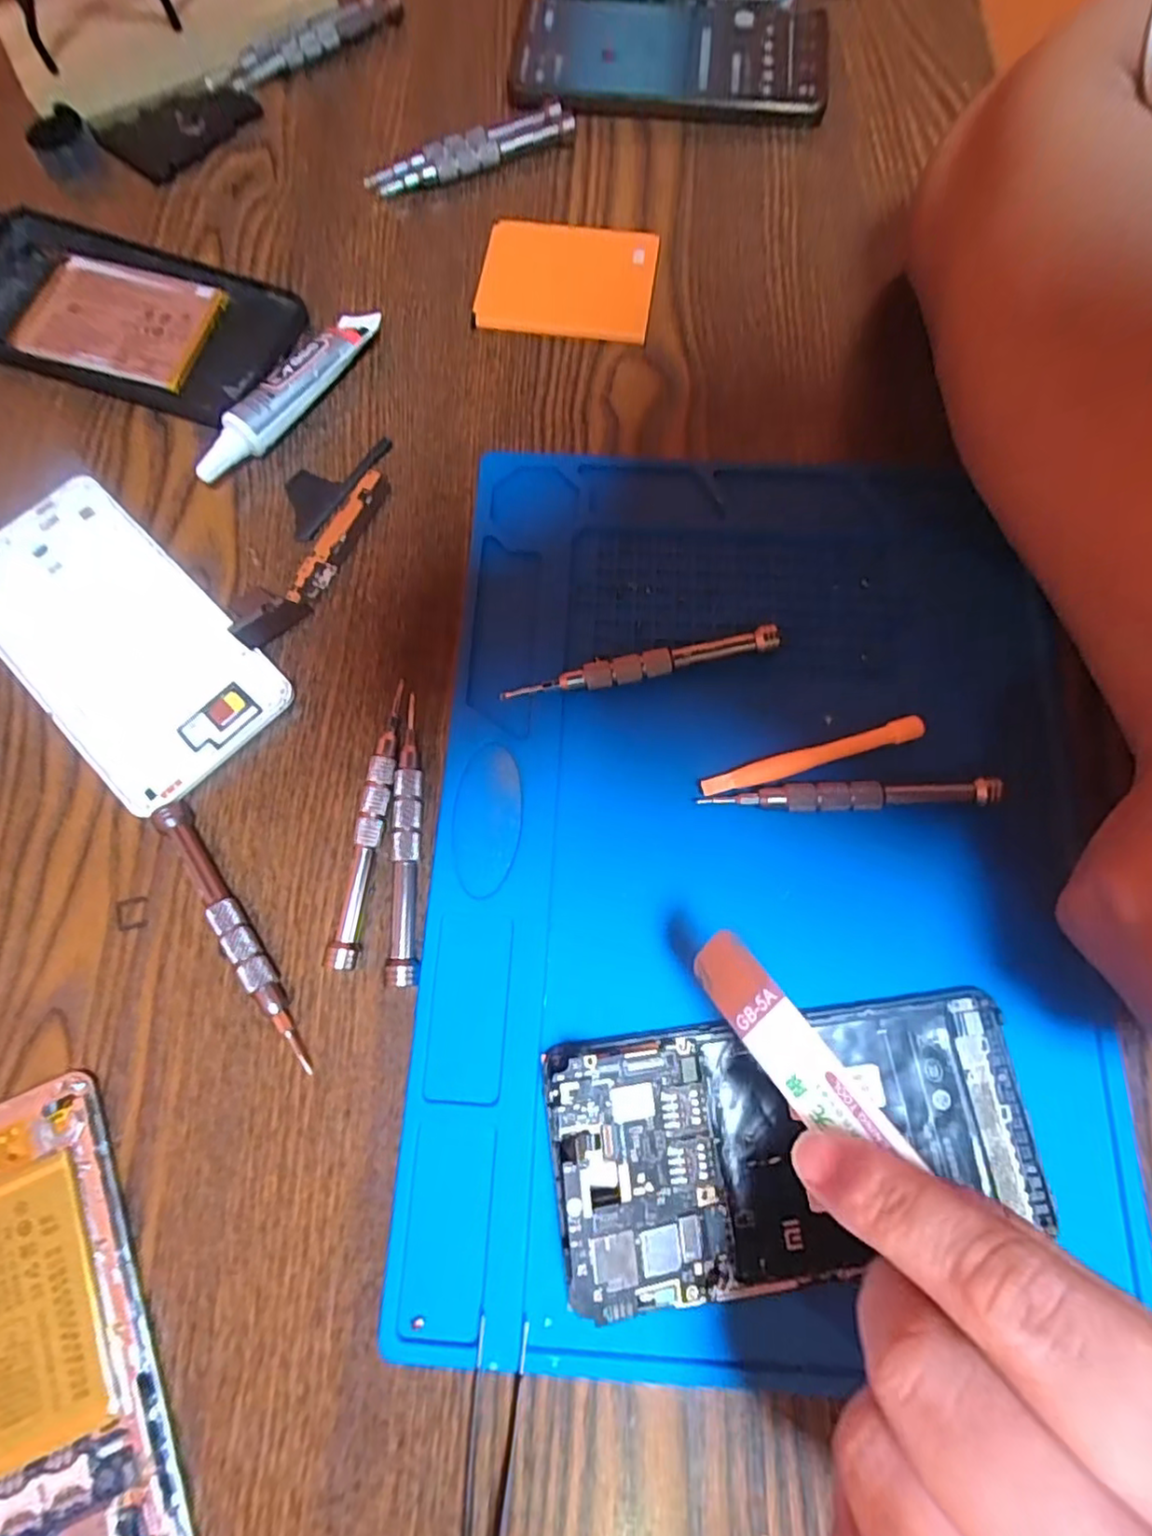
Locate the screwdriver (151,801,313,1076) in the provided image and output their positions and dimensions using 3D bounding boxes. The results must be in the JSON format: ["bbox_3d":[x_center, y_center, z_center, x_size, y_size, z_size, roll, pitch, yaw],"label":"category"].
[{"bbox_3d":[-0.116,0.056,0.218,0.010,0.010,0.102,-35,77,-8],"label":"screwdriver"}]

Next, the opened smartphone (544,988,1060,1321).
[{"bbox_3d":[0.068,0.114,0.195,0.147,0.013,0.071,-7,73,-6],"label":"opened smartphone"}]

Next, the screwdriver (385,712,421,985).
[{"bbox_3d":[-0.060,0.024,0.224,0.011,0.011,0.099,-2,75,0],"label":"screwdriver"}]

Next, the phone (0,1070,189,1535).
[{"bbox_3d":[-0.162,0.173,0.186,0.066,0.009,0.140,-24,76,-6],"label":"phone"}]

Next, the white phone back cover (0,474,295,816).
[{"bbox_3d":[-0.183,-0.053,0.251,0.146,0.007,0.072,44,80,11],"label":"white phone back cover"}]

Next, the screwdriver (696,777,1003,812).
[{"bbox_3d":[0.097,0.009,0.224,0.101,0.007,0.011,-1,75,0],"label":"screwdriver"}]

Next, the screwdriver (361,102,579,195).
[{"bbox_3d":[-0.053,-0.308,0.316,0.104,0.013,0.016,-23,76,-5],"label":"screwdriver"}]

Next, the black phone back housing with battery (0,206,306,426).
[{"bbox_3d":[-0.210,-0.208,0.291,0.154,0.011,0.076,19,76,6],"label":"black phone back housing with battery"}]

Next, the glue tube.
[{"bbox_3d":[-0.122,-0.161,0.274,0.022,0.018,0.102,29,77,8],"label":"glue tube"}]

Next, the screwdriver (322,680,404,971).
[{"bbox_3d":[-0.072,0.018,0.226,0.009,0.012,0.101,6,75,2],"label":"screwdriver"}]

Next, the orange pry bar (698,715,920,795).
[{"bbox_3d":[0.086,-0.004,0.231,0.083,0.005,0.009,-16,75,-4],"label":"orange pry bar"}]

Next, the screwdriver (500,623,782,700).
[{"bbox_3d":[0.025,-0.038,0.240,0.104,0.010,0.010,-13,75,-3],"label":"screwdriver"}]

